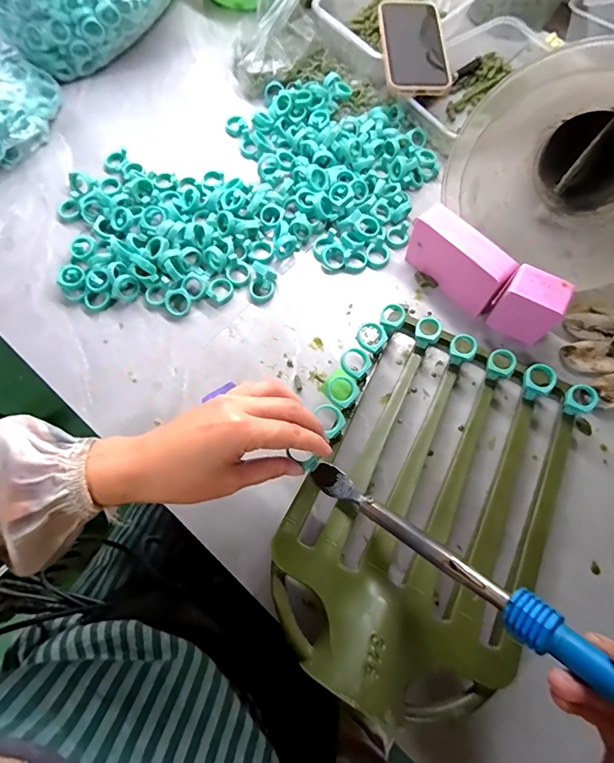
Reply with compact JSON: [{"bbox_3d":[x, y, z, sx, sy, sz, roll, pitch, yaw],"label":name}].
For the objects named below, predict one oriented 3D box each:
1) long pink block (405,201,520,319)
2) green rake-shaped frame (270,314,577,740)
[{"bbox_3d":[0.156,-0.129,0.447,0.032,0.066,0.114,-40,74,-14],"label":"long pink block"},{"bbox_3d":[0.108,0.096,0.361,0.193,0.100,0.308,29,73,10],"label":"green rake-shaped frame"}]

